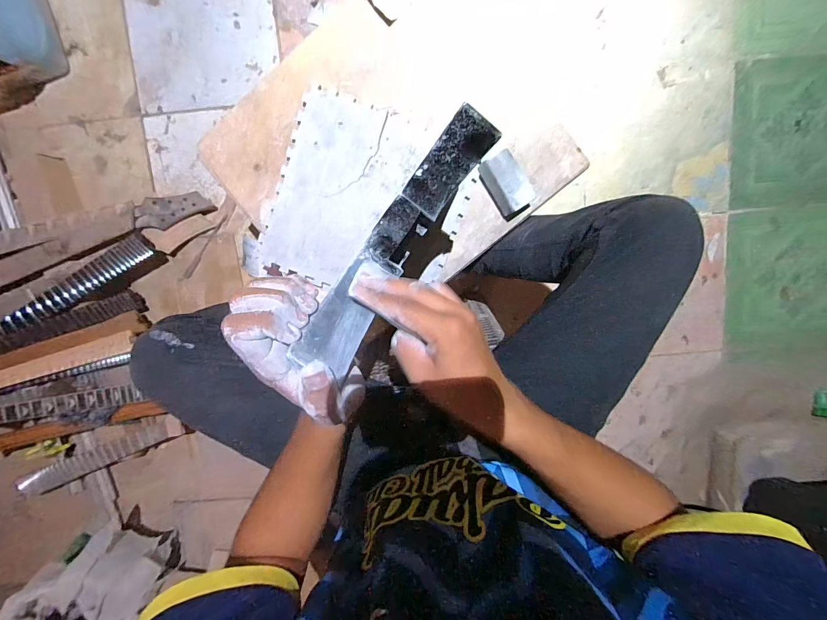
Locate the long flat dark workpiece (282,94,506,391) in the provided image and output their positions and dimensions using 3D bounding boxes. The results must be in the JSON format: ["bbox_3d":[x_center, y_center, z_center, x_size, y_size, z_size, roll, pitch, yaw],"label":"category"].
[{"bbox_3d":[-0.013,-0.056,0.299,0.050,0.082,0.248,33,68,-4],"label":"long flat dark workpiece"}]

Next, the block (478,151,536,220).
[{"bbox_3d":[0.154,-0.204,0.582,0.059,0.046,0.101,-32,97,5],"label":"block"}]

